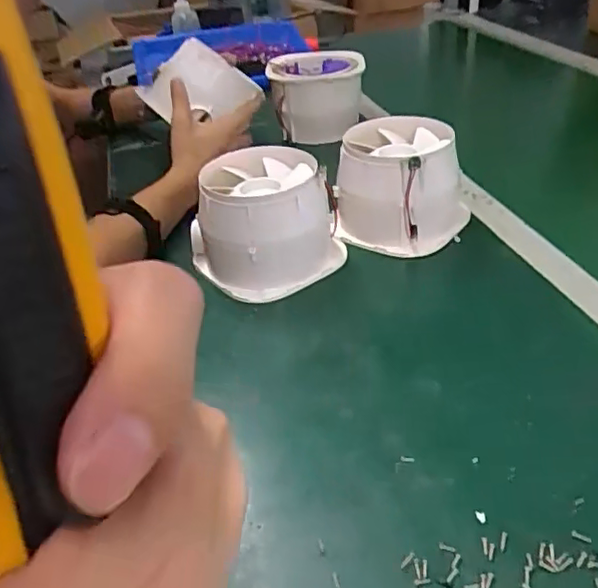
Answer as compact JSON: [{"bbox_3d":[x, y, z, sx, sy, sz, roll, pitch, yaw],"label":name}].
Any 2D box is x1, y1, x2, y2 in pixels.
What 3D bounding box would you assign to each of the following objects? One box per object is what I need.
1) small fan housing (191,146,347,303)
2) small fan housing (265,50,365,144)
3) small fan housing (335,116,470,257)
[{"bbox_3d":[-0.032,-0.073,0.608,0.120,0.101,0.128,-30,42,-30],"label":"small fan housing"},{"bbox_3d":[0.029,-0.306,0.942,0.141,0.111,0.141,-3,35,3],"label":"small fan housing"},{"bbox_3d":[0.109,-0.114,0.644,0.129,0.104,0.130,4,36,14],"label":"small fan housing"}]

